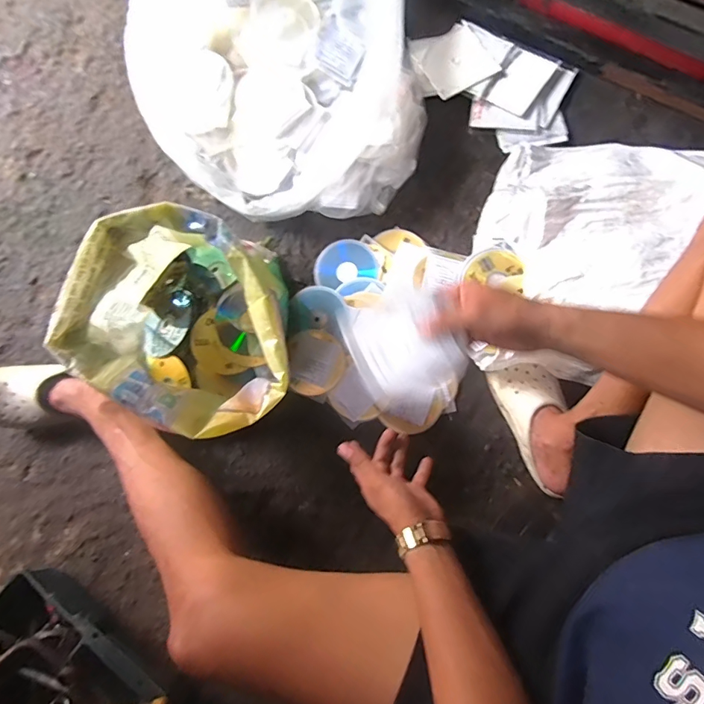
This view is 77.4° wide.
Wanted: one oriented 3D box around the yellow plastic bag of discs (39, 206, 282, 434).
[{"bbox_3d":[-0.222,-0.028,0.667,0.317,0.281,0.244,35,82,7],"label":"yellow plastic bag of discs"}]

